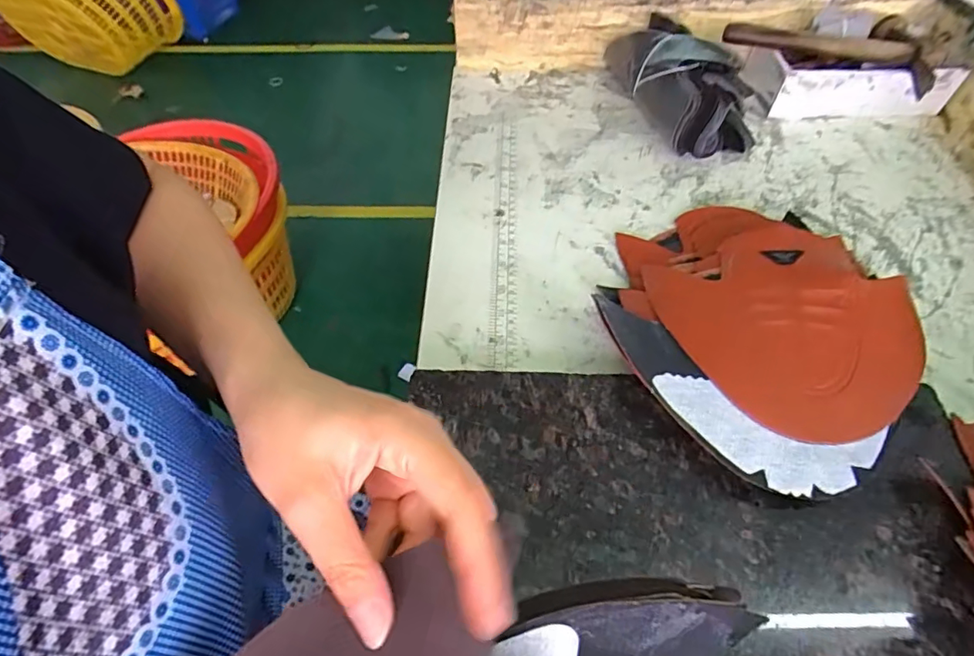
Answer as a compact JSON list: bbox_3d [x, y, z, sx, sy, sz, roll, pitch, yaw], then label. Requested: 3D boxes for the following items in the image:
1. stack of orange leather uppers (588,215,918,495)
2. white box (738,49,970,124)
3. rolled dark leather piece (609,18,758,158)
[{"bbox_3d":[0.189,-0.010,0.393,0.227,0.051,0.228,-36,61,-21],"label":"stack of orange leather uppers"},{"bbox_3d":[0.393,-0.270,0.573,0.201,0.057,0.069,3,55,3],"label":"white box"},{"bbox_3d":[0.207,-0.268,0.562,0.085,0.078,0.196,-16,56,-10],"label":"rolled dark leather piece"}]

